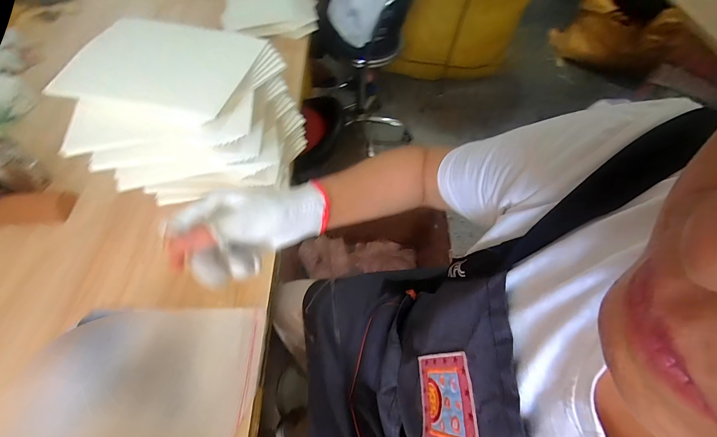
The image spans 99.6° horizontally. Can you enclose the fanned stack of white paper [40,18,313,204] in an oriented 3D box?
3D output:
[{"bbox_3d":[-0.257,-0.159,0.531,0.276,0.234,0.202,0,59,-3],"label":"fanned stack of white paper"}]

